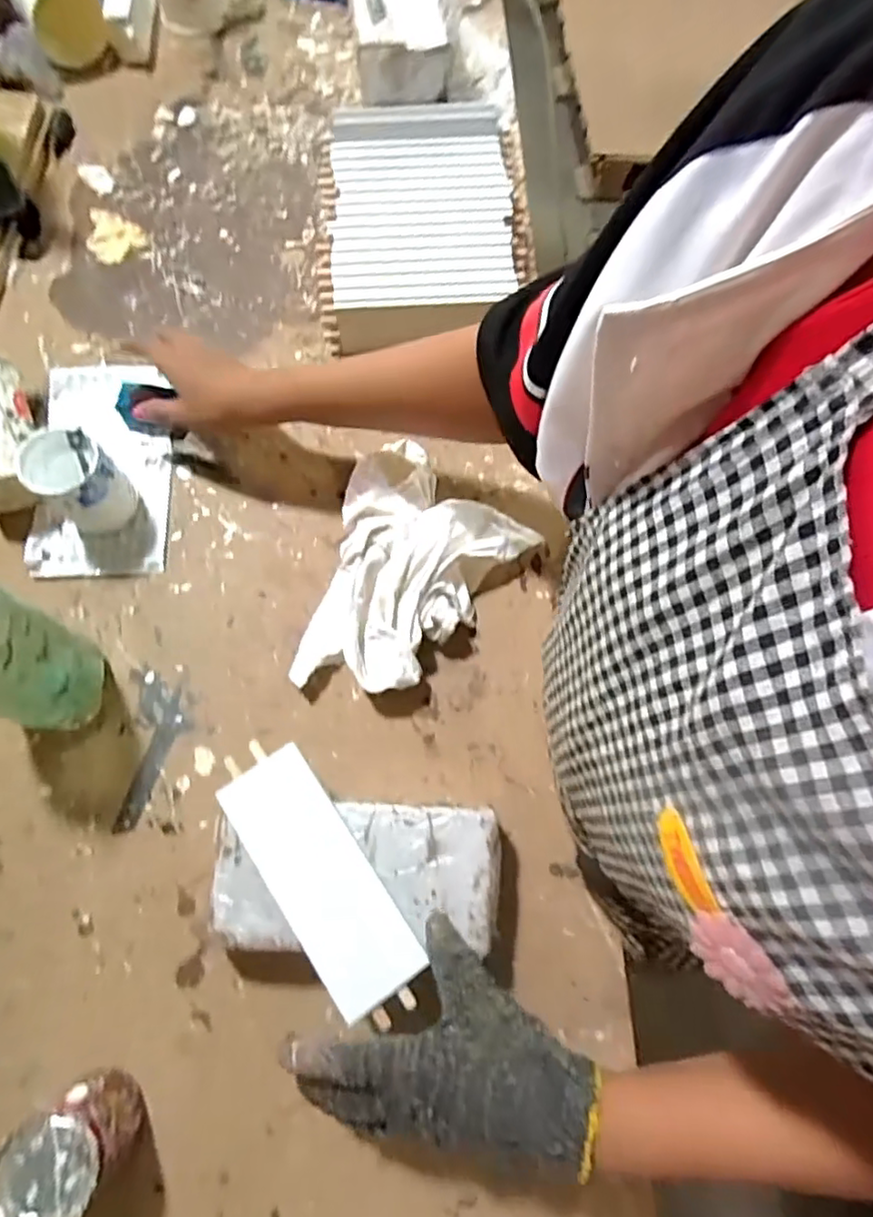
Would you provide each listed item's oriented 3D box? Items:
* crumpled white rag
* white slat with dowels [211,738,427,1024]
[{"bbox_3d":[-0.042,-0.034,0.543,0.160,0.052,0.223,37,75,11],"label":"crumpled white rag"},{"bbox_3d":[-0.082,0.185,0.432,0.065,0.016,0.194,-34,77,-11],"label":"white slat with dowels"}]

